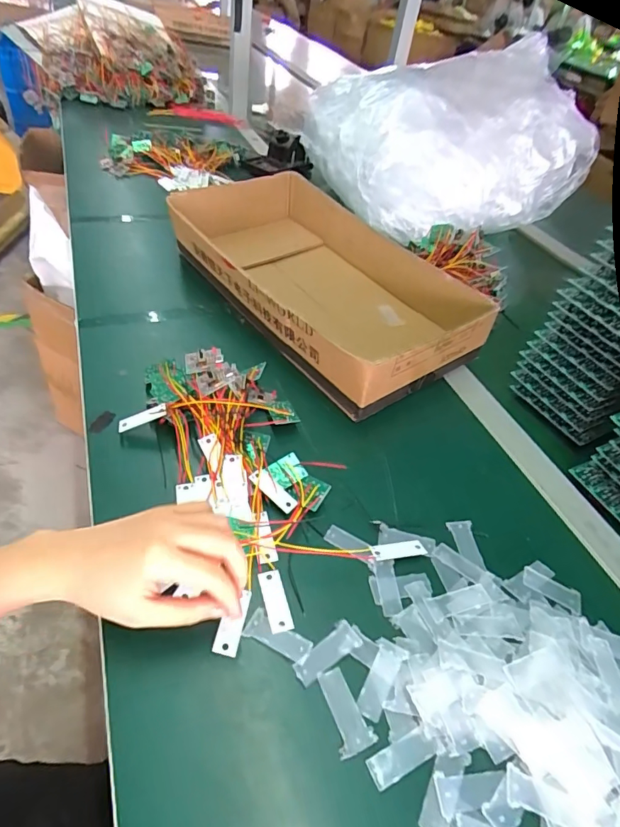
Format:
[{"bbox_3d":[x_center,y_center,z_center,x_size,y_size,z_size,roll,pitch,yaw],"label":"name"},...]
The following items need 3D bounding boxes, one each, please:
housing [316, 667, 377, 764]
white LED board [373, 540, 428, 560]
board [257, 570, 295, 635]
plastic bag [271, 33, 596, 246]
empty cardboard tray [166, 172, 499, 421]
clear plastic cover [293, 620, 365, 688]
[{"bbox_3d":[0.022,0.190,0.307,0.023,0.004,0.048,-10,47,-21],"label":"housing"},{"bbox_3d":[0.073,0.112,0.392,0.045,0.006,0.013,-3,45,-15],"label":"white LED board"},{"bbox_3d":[-0.026,0.140,0.357,0.017,0.007,0.047,-7,46,-18],"label":"board"},{"bbox_3d":[0.223,-0.490,0.832,0.383,0.181,0.378,-24,54,-32],"label":"plastic bag"},{"bbox_3d":[0.007,-0.189,0.618,0.230,0.069,0.436,-24,54,-32],"label":"empty cardboard tray"},{"bbox_3d":[0.012,0.166,0.329,0.048,0.005,0.019,-26,54,-32],"label":"clear plastic cover"}]

